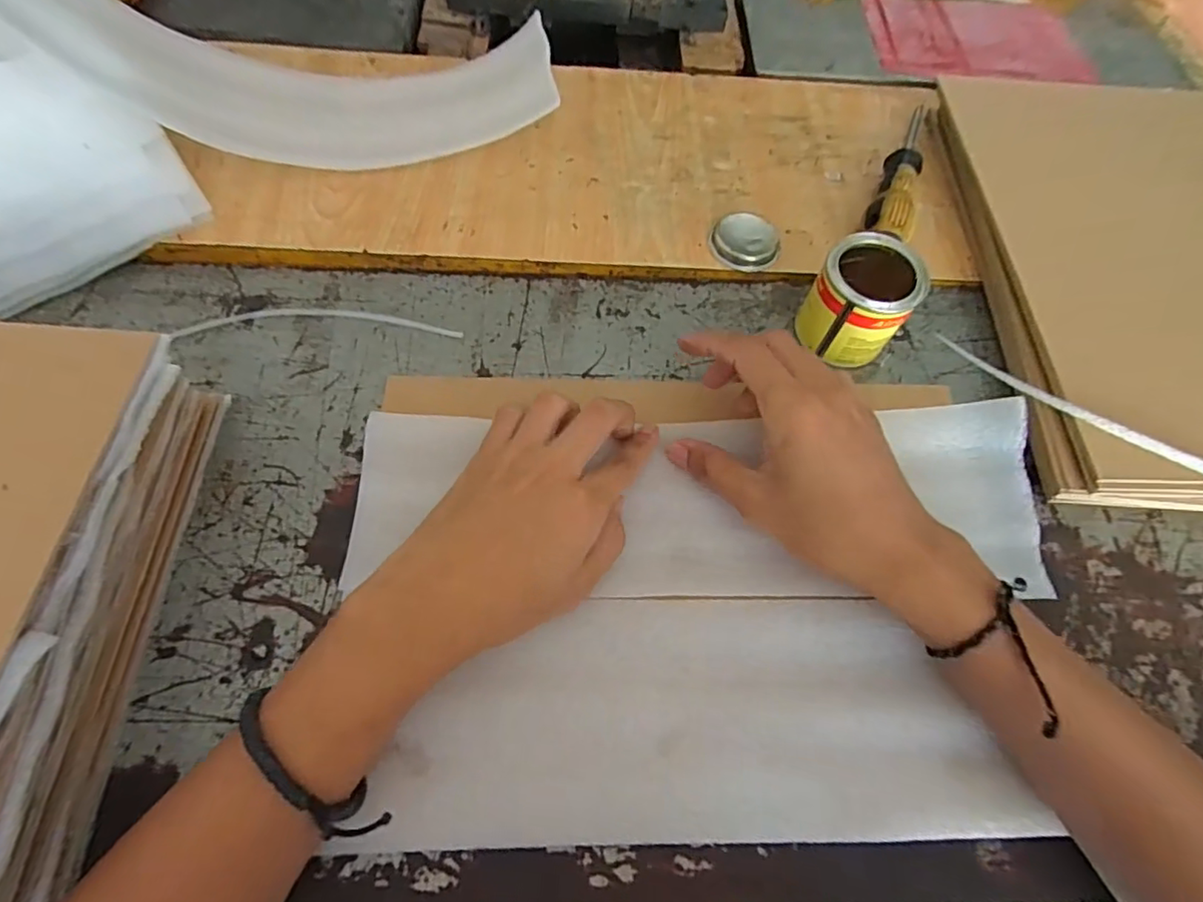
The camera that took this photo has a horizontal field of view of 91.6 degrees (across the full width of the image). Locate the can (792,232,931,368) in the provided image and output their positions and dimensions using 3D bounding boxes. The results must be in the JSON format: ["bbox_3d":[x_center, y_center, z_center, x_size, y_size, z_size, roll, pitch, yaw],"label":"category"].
[{"bbox_3d":[0.155,-0.089,0.352,0.056,0.057,0.051,1,64,-3],"label":"can"}]

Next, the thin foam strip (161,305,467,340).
[{"bbox_3d":[-0.174,-0.080,0.364,0.171,0.004,0.025,0,64,-4],"label":"thin foam strip"}]

